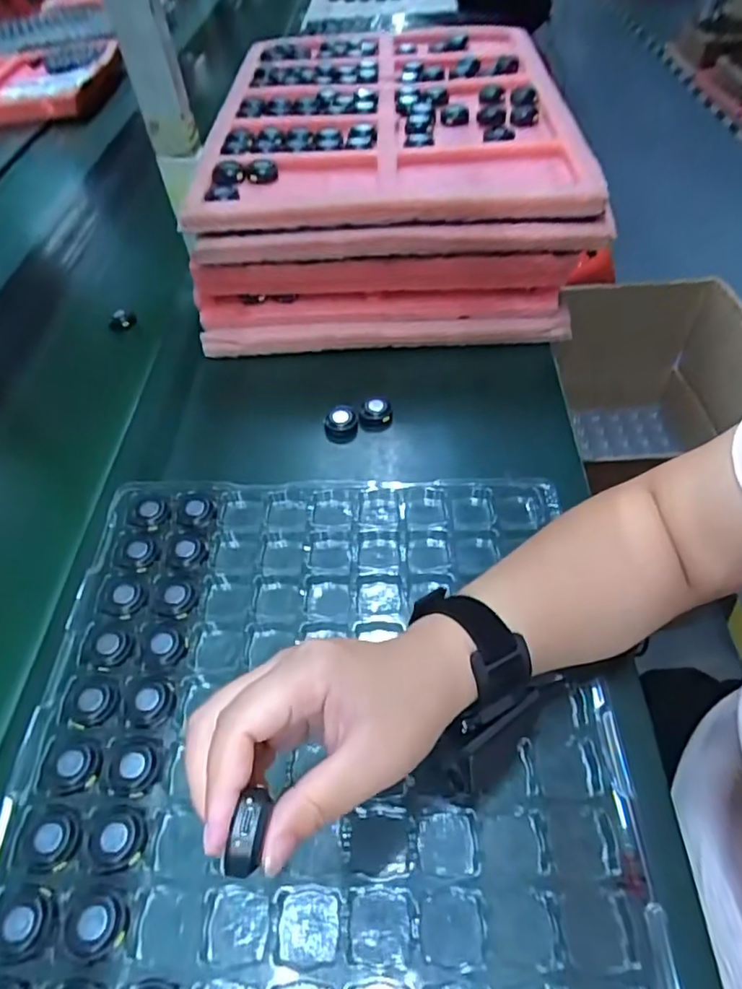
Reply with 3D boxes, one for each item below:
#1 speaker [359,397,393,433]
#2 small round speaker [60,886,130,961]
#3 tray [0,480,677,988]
[{"bbox_3d":[0.004,-0.073,0.516,0.029,0.021,0.028,-4,51,2],"label":"speaker"},{"bbox_3d":[-0.142,0.219,0.291,0.032,0.009,0.029,-4,51,2],"label":"small round speaker"},{"bbox_3d":[-0.033,0.190,0.315,0.351,0.025,0.494,-2,51,2],"label":"tray"}]

